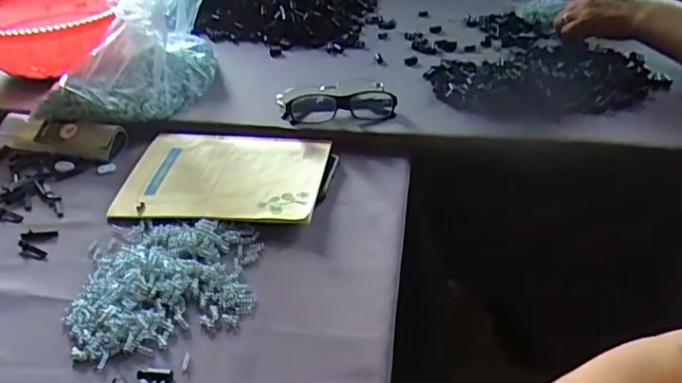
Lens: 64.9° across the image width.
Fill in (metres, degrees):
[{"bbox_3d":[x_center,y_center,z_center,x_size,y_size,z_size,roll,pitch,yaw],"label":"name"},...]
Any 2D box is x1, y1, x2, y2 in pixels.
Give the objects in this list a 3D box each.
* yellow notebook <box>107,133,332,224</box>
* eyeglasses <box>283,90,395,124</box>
[{"bbox_3d":[-0.120,-0.021,0.562,0.201,0.012,0.142,2,38,9],"label":"yellow notebook"},{"bbox_3d":[-0.002,-0.100,0.623,0.135,0.028,0.041,-5,37,-1],"label":"eyeglasses"}]

